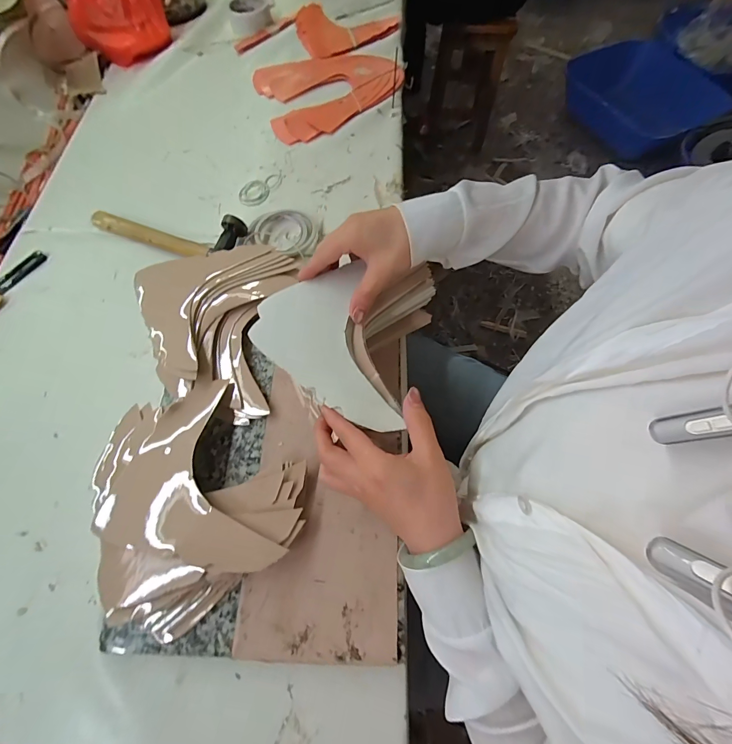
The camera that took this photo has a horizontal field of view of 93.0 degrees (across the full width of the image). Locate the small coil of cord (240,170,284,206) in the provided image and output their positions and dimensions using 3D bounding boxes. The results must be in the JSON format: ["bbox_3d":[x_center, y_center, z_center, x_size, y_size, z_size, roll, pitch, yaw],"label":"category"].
[{"bbox_3d":[-0.173,-0.305,0.569,0.045,0.004,0.086,32,71,13],"label":"small coil of cord"}]

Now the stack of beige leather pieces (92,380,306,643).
[{"bbox_3d":[-0.175,0.112,0.342,0.182,0.044,0.208,-34,71,-13],"label":"stack of beige leather pieces"}]

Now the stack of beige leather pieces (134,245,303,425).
[{"bbox_3d":[-0.196,-0.068,0.421,0.197,0.037,0.237,8,67,4],"label":"stack of beige leather pieces"}]

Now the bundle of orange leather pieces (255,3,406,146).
[{"bbox_3d":[-0.067,-0.605,0.685,0.283,0.016,0.434,16,68,7],"label":"bundle of orange leather pieces"}]

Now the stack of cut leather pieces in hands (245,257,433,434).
[{"bbox_3d":[-0.024,-0.037,0.380,0.160,0.069,0.184,15,68,7],"label":"stack of cut leather pieces in hands"}]

